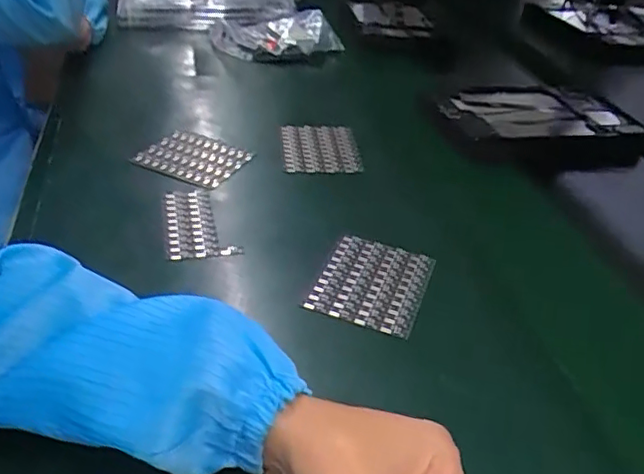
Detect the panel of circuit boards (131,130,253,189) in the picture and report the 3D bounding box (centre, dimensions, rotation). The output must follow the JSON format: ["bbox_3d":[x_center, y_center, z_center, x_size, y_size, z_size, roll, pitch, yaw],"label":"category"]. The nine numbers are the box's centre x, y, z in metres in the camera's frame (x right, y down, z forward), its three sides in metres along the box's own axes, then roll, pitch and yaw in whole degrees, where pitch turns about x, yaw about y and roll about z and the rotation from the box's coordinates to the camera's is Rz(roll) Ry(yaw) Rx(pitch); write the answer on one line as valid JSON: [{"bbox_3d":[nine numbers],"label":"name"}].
[{"bbox_3d":[-0.134,-0.082,0.615,0.106,0.010,0.078,21,38,18],"label":"panel of circuit boards"}]

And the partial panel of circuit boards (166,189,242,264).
[{"bbox_3d":[-0.109,-0.013,0.529,0.059,0.006,0.101,-4,37,-14],"label":"partial panel of circuit boards"}]

